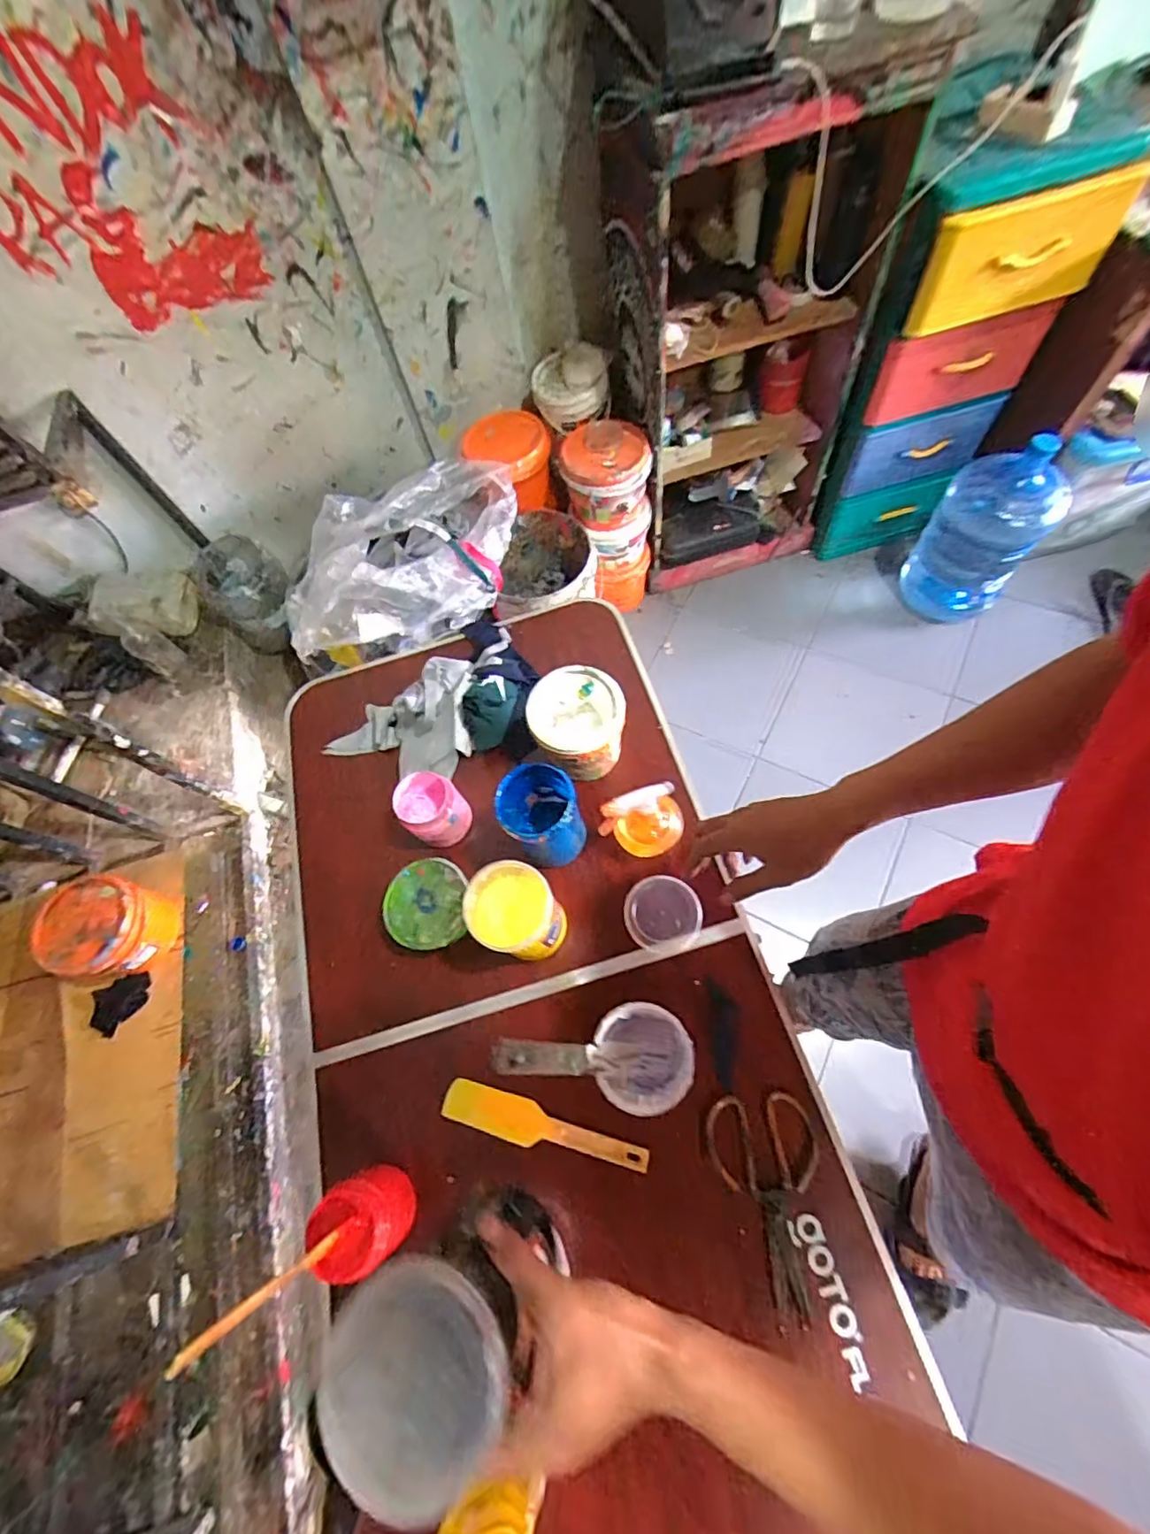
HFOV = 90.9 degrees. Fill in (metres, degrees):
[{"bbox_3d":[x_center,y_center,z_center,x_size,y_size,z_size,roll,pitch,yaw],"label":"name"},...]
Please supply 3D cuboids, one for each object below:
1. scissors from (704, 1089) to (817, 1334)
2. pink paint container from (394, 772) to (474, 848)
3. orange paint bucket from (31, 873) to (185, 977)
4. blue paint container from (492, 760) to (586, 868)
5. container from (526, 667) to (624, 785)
[{"bbox_3d":[0.222,0.469,0.616,0.116,0.012,0.201,-14,65,1],"label":"scissors"},{"bbox_3d":[-0.200,0.066,0.819,0.087,0.103,0.089,-41,67,-11],"label":"pink paint container"},{"bbox_3d":[-1.095,0.389,1.352,0.196,0.211,0.226,4,66,10],"label":"orange paint bucket"},{"bbox_3d":[-0.040,0.063,0.746,0.097,0.152,0.091,-9,65,3],"label":"blue paint container"},{"bbox_3d":[0.002,-0.058,0.799,0.126,0.115,0.121,-3,65,6],"label":"container"}]

